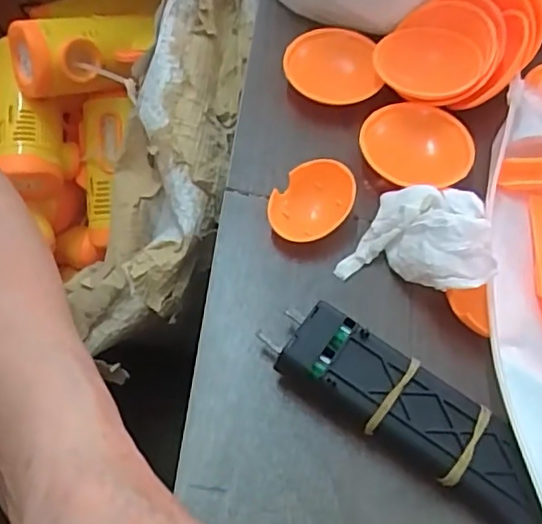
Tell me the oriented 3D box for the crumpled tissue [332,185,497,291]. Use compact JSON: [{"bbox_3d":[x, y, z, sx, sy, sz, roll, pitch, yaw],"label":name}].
[{"bbox_3d":[0.068,-0.014,0.266,0.058,0.035,0.053,22,62,11],"label":"crumpled tissue"}]

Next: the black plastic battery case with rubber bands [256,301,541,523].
[{"bbox_3d":[0.052,0.057,0.233,0.111,0.025,0.031,33,64,17],"label":"black plastic battery case with rubber bands"}]

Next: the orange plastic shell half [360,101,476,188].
[{"bbox_3d":[0.073,-0.059,0.298,0.054,0.016,0.054,0,60,-1],"label":"orange plastic shell half"}]

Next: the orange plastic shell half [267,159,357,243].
[{"bbox_3d":[0.020,-0.028,0.282,0.043,0.009,0.033,-37,90,3],"label":"orange plastic shell half"}]

